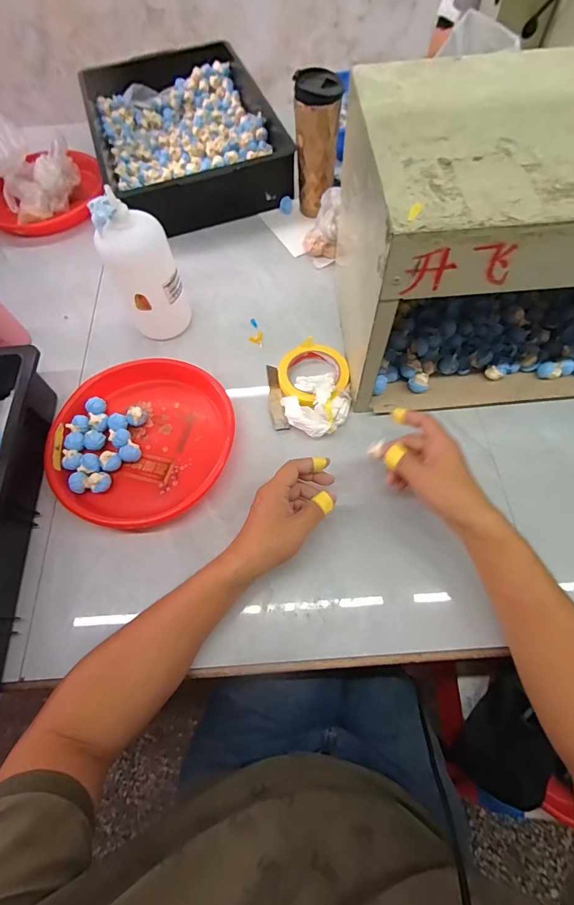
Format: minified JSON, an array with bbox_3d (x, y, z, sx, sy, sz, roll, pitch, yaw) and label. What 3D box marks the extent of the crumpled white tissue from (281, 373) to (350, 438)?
[{"bbox_3d":[0.043,-0.070,0.552,0.088,0.034,0.081,-43,70,-15],"label":"crumpled white tissue"}]

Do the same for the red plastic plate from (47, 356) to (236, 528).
[{"bbox_3d":[-0.201,-0.021,0.543,0.244,0.036,0.231,-1,65,3],"label":"red plastic plate"}]

